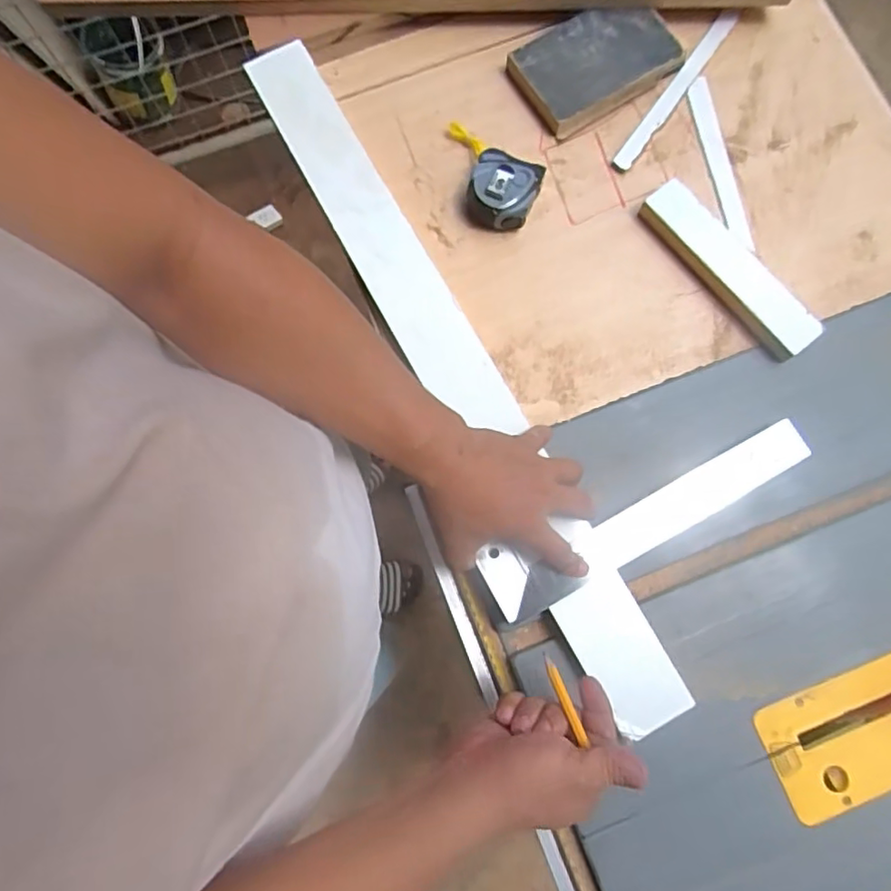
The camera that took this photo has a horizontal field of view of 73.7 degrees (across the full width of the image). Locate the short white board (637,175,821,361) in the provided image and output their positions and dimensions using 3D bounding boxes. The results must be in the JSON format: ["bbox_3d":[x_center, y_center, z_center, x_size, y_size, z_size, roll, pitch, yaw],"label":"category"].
[{"bbox_3d":[0.265,-0.165,0.557,0.050,0.022,0.194,-39,82,-6],"label":"short white board"}]

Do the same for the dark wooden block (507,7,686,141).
[{"bbox_3d":[0.149,-0.387,0.596,0.160,0.030,0.104,-33,81,-5],"label":"dark wooden block"}]

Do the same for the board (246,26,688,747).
[{"bbox_3d":[0.001,-0.083,0.541,0.061,0.013,0.722,-29,80,-4],"label":"board"}]

